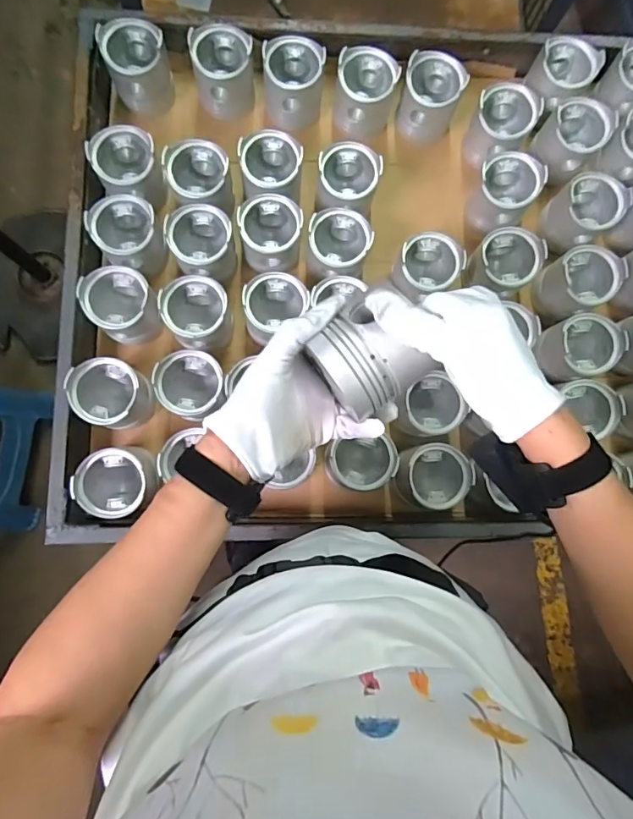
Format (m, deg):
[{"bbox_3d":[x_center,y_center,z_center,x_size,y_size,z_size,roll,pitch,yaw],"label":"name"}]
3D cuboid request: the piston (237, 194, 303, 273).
[{"bbox_3d":[-0.066,-0.245,0.694,0.088,0.085,0.089,3,82,-4],"label":"piston"}]

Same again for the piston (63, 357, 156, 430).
[{"bbox_3d":[-0.272,-0.019,0.640,0.088,0.078,0.082,1,83,-5],"label":"piston"}]

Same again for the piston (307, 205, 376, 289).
[{"bbox_3d":[0.030,-0.231,0.703,0.087,0.089,0.085,1,83,-5],"label":"piston"}]

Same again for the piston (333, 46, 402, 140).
[{"bbox_3d":[0.071,-0.471,0.729,0.091,0.096,0.083,13,82,-3],"label":"piston"}]

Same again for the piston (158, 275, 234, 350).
[{"bbox_3d":[-0.162,-0.130,0.667,0.086,0.073,0.092,1,83,-5],"label":"piston"}]

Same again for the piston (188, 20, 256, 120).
[{"bbox_3d":[-0.137,-0.502,0.722,0.089,0.089,0.087,-4,83,-5],"label":"piston"}]

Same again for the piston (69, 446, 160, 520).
[{"bbox_3d":[-0.256,0.094,0.629,0.089,0.075,0.085,1,83,-5],"label":"piston"}]

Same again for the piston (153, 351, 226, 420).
[{"bbox_3d":[-0.166,-0.031,0.644,0.085,0.065,0.087,0,83,-5],"label":"piston"}]

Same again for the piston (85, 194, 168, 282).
[{"bbox_3d":[-0.258,-0.238,0.670,0.088,0.073,0.095,1,83,-5],"label":"piston"}]

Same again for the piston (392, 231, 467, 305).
[{"bbox_3d":[0.154,-0.198,0.688,0.081,0.093,0.079,1,83,-5],"label":"piston"}]

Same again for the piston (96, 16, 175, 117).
[{"bbox_3d":[-0.259,-0.499,0.707,0.084,0.086,0.088,1,83,-5],"label":"piston"}]

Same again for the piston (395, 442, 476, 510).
[{"bbox_3d":[0.152,0.089,0.650,0.089,0.078,0.085,8,82,-4],"label":"piston"}]

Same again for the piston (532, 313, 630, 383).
[{"bbox_3d":[0.365,-0.087,0.671,0.080,0.071,0.083,1,83,-5],"label":"piston"}]

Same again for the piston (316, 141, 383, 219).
[{"bbox_3d":[0.043,-0.327,0.708,0.081,0.104,0.079,1,83,-5],"label":"piston"}]

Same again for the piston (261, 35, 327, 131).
[{"bbox_3d":[-0.035,-0.485,0.727,0.088,0.093,0.088,-2,83,-5],"label":"piston"}]

